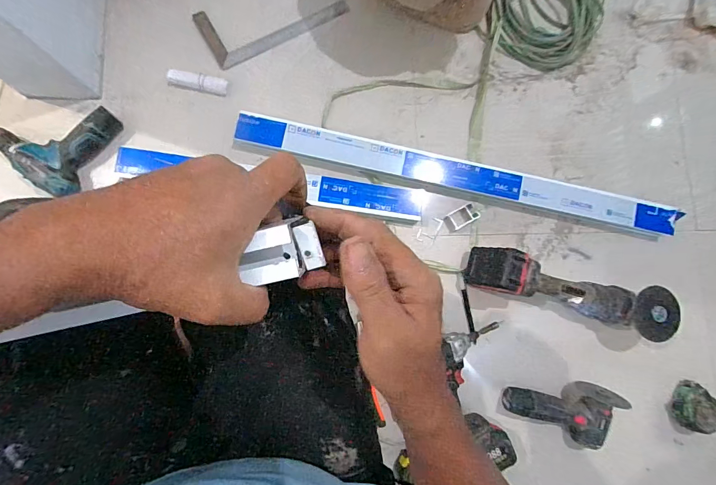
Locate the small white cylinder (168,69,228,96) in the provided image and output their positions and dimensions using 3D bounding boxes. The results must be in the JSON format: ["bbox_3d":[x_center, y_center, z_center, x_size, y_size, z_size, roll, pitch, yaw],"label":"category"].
[{"bbox_3d":[-0.320,-0.322,0.756,0.109,0.023,0.033,8,85,-3],"label":"small white cylinder"}]

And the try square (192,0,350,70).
[{"bbox_3d":[-0.182,-0.482,0.801,0.298,0.022,0.143,-27,87,-5],"label":"try square"}]

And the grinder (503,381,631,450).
[{"bbox_3d":[0.384,0.309,0.719,0.196,0.089,0.113,20,84,-2],"label":"grinder"}]

